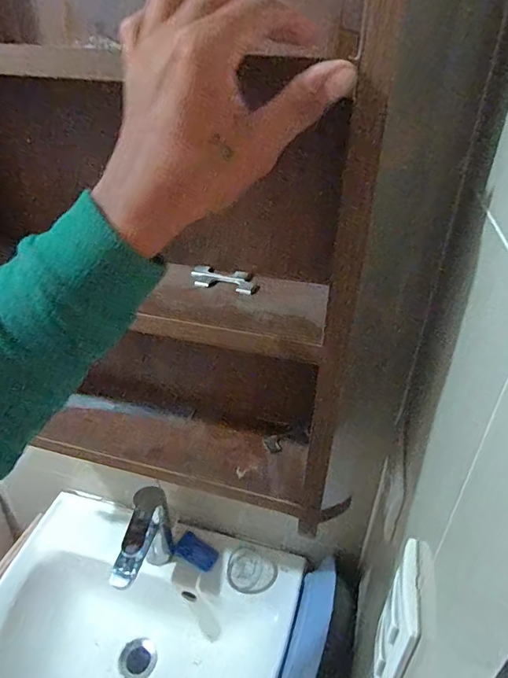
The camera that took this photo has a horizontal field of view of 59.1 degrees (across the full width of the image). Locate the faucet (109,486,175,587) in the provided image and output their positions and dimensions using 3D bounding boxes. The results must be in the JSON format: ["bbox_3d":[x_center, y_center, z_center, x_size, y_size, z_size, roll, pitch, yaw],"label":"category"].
[{"bbox_3d":[-0.163,0.313,0.681,0.047,0.142,0.148,7,31,8],"label":"faucet"}]

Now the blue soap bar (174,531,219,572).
[{"bbox_3d":[-0.096,0.358,0.750,0.070,0.016,0.042,19,35,26],"label":"blue soap bar"}]

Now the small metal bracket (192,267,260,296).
[{"bbox_3d":[-0.032,-0.066,0.493,0.080,0.006,0.051,10,32,13],"label":"small metal bracket"}]

